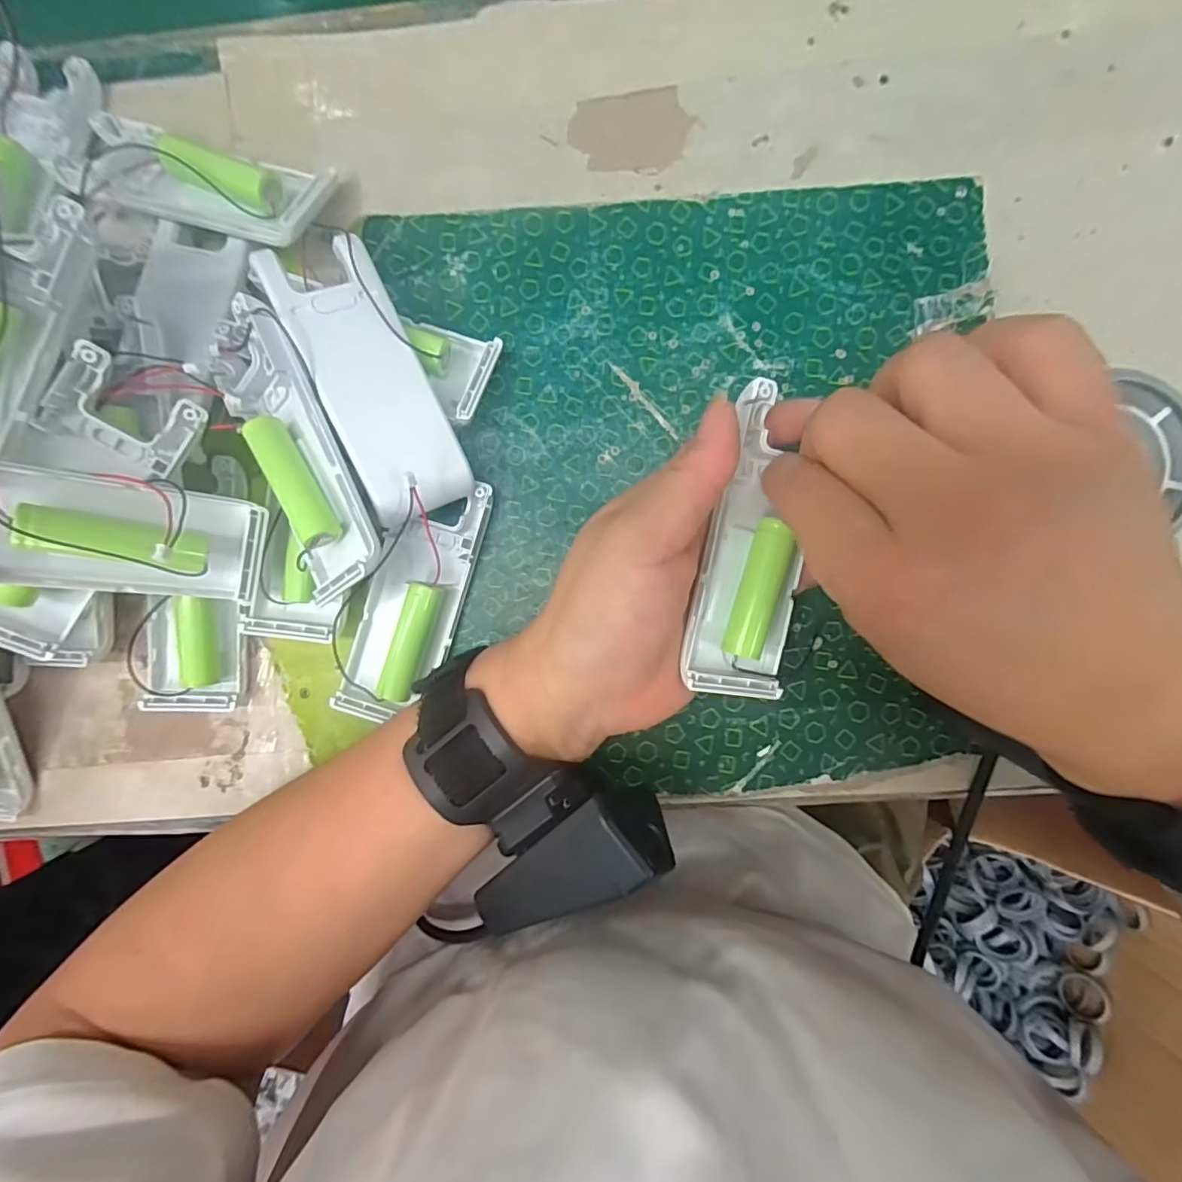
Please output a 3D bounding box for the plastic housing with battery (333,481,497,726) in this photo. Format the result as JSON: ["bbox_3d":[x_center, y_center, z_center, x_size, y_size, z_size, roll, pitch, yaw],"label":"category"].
[{"bbox_3d":[-0.074,0.004,0.226,0.038,0.017,0.101,17,92,2],"label":"plastic housing with battery"}]

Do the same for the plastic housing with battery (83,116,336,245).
[{"bbox_3d":[-0.156,-0.163,0.218,0.099,0.022,0.039,15,79,6],"label":"plastic housing with battery"}]

